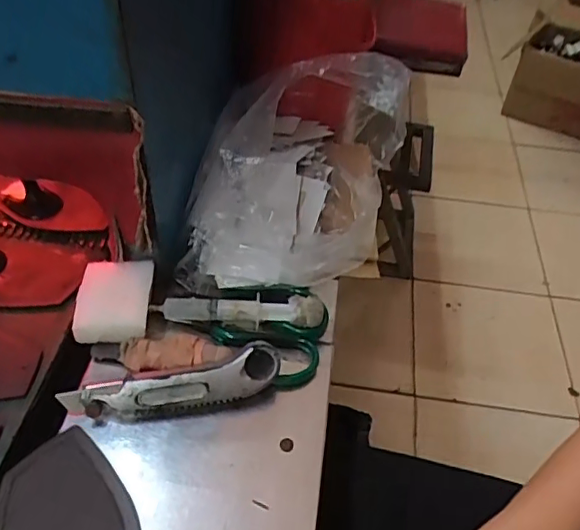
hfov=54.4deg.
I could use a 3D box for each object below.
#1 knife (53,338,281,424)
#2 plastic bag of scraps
[{"bbox_3d":[-0.088,0.091,0.425,0.157,0.044,0.027,-7,47,-11],"label":"knife"},{"bbox_3d":[0.009,-0.108,0.546,0.169,0.115,0.296,14,46,8],"label":"plastic bag of scraps"}]

